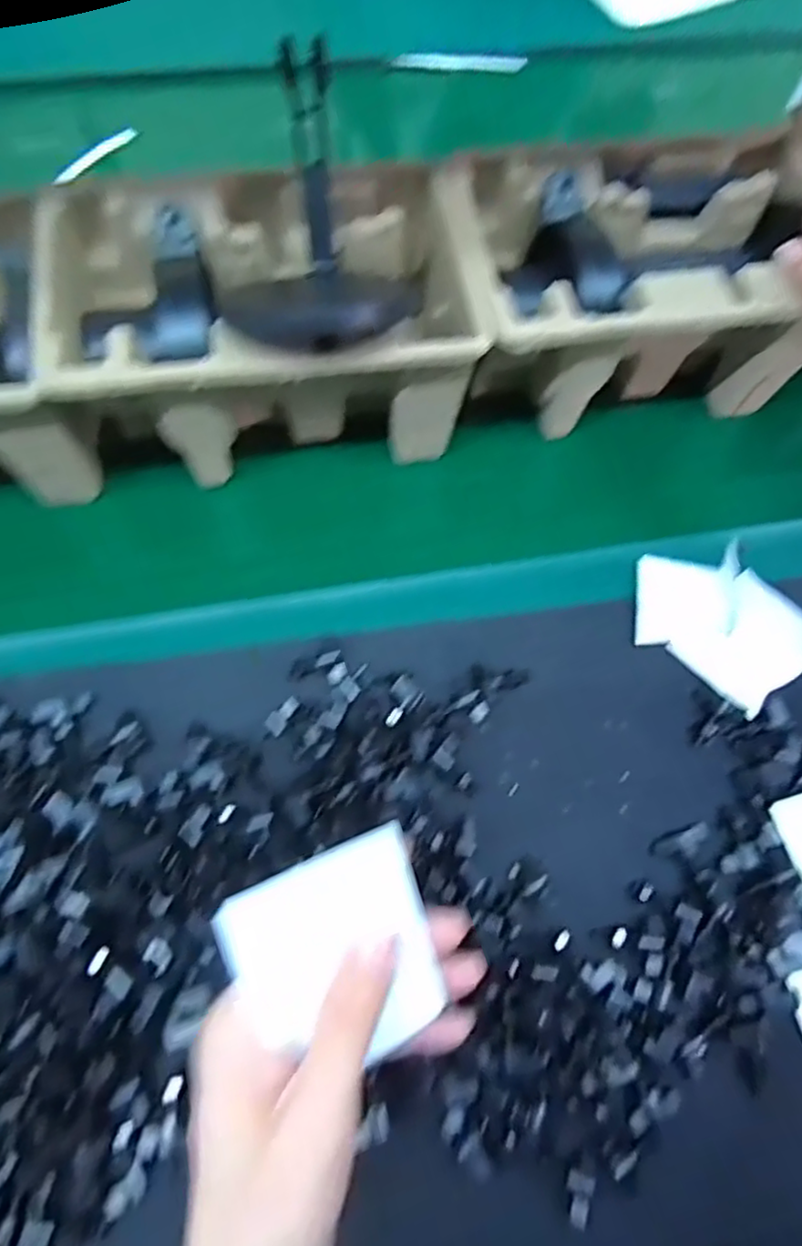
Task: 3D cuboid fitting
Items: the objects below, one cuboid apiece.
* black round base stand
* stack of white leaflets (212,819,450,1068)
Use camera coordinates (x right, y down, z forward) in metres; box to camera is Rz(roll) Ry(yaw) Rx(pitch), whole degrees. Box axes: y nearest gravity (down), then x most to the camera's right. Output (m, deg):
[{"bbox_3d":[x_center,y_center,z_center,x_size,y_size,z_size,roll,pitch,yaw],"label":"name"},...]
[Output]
[{"bbox_3d":[-0.051,-0.200,0.343,0.090,0.095,0.124,-12,69,-7],"label":"black round base stand"},{"bbox_3d":[-0.020,0.117,0.225,0.064,0.007,0.086,-18,108,-18],"label":"stack of white leaflets"}]

